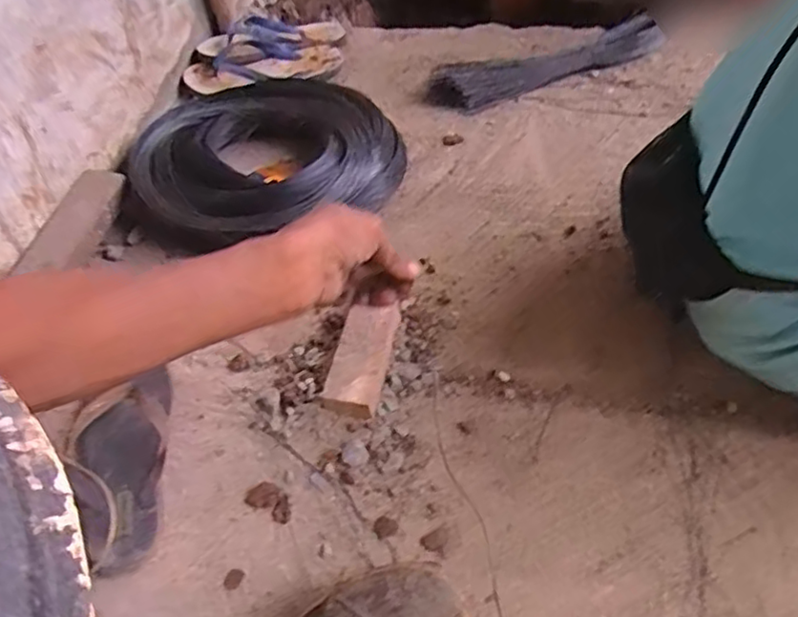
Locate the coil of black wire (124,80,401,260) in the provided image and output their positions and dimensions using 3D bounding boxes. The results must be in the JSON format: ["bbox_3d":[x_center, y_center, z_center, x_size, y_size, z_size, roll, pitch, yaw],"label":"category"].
[{"bbox_3d":[-0.187,-0.212,0.923,0.380,0.093,0.314,-9,50,-3],"label":"coil of black wire"}]

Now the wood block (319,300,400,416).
[{"bbox_3d":[-0.039,0.050,0.702,0.056,0.028,0.137,9,54,12],"label":"wood block"}]

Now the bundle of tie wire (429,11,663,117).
[{"bbox_3d":[0.250,-0.403,1.073,0.419,0.047,0.073,-20,51,-12],"label":"bundle of tie wire"}]

